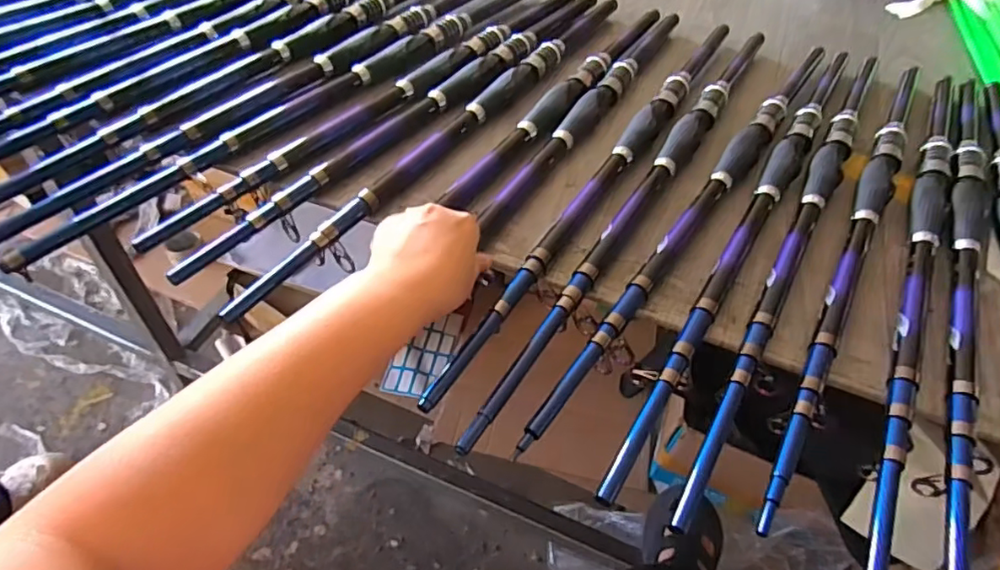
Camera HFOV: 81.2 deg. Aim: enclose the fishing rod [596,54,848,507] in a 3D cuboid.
[{"bbox_3d":[0.242,-0.074,0.544,0.028,0.023,0.660,28,53,19],"label":"fishing rod"}]

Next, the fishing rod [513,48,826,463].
[{"bbox_3d":[0.208,-0.091,0.554,0.030,0.027,0.659,30,54,20],"label":"fishing rod"}]

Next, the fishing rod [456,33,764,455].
[{"bbox_3d":[0.151,-0.101,0.559,0.029,0.025,0.654,26,52,18],"label":"fishing rod"}]

